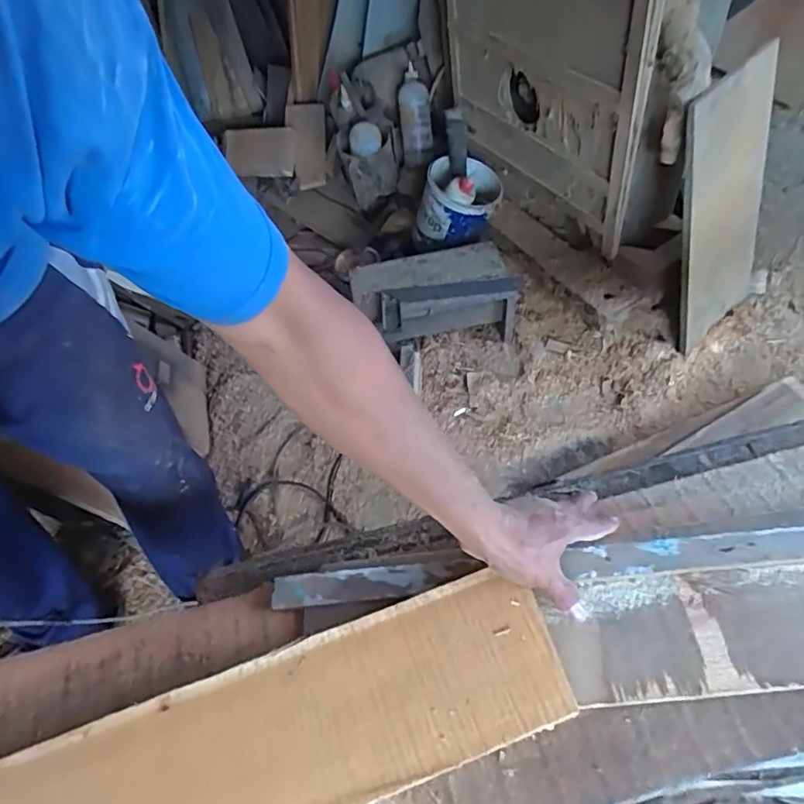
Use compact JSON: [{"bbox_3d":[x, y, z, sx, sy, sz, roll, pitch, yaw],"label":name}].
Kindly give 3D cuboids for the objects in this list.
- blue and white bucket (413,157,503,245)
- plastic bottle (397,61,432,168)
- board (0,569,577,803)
[{"bbox_3d":[0.142,-0.507,1.451,0.207,0.146,0.207,-3,53,3],"label":"blue and white bucket"},{"bbox_3d":[0.035,-0.852,1.661,0.090,0.073,0.332,-4,85,2],"label":"plastic bottle"},{"bbox_3d":[-0.167,0.290,0.445,0.596,0.017,0.130,-18,53,-4],"label":"board"}]

